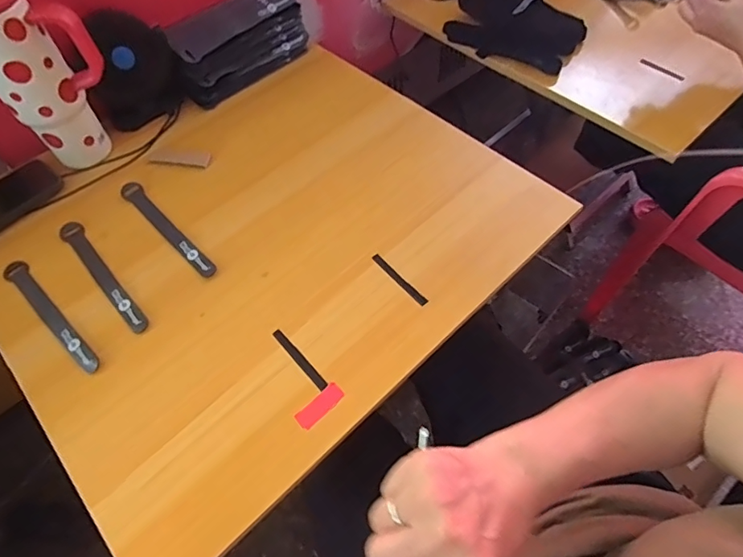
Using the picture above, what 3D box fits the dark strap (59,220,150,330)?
[{"bbox_3d":[-0.315,-0.007,0.550,0.025,0.004,0.200,-40,64,-20],"label":"dark strap"}]

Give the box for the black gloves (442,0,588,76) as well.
[{"bbox_3d":[0.250,-0.438,0.810,0.221,0.032,0.174,39,68,24],"label":"black gloves"}]

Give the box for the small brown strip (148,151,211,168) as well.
[{"bbox_3d":[-0.262,-0.165,0.644,0.090,0.008,0.025,10,59,9],"label":"small brown strip"}]

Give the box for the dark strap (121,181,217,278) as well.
[{"bbox_3d":[-0.254,-0.063,0.580,0.024,0.004,0.196,-39,64,-20],"label":"dark strap"}]

